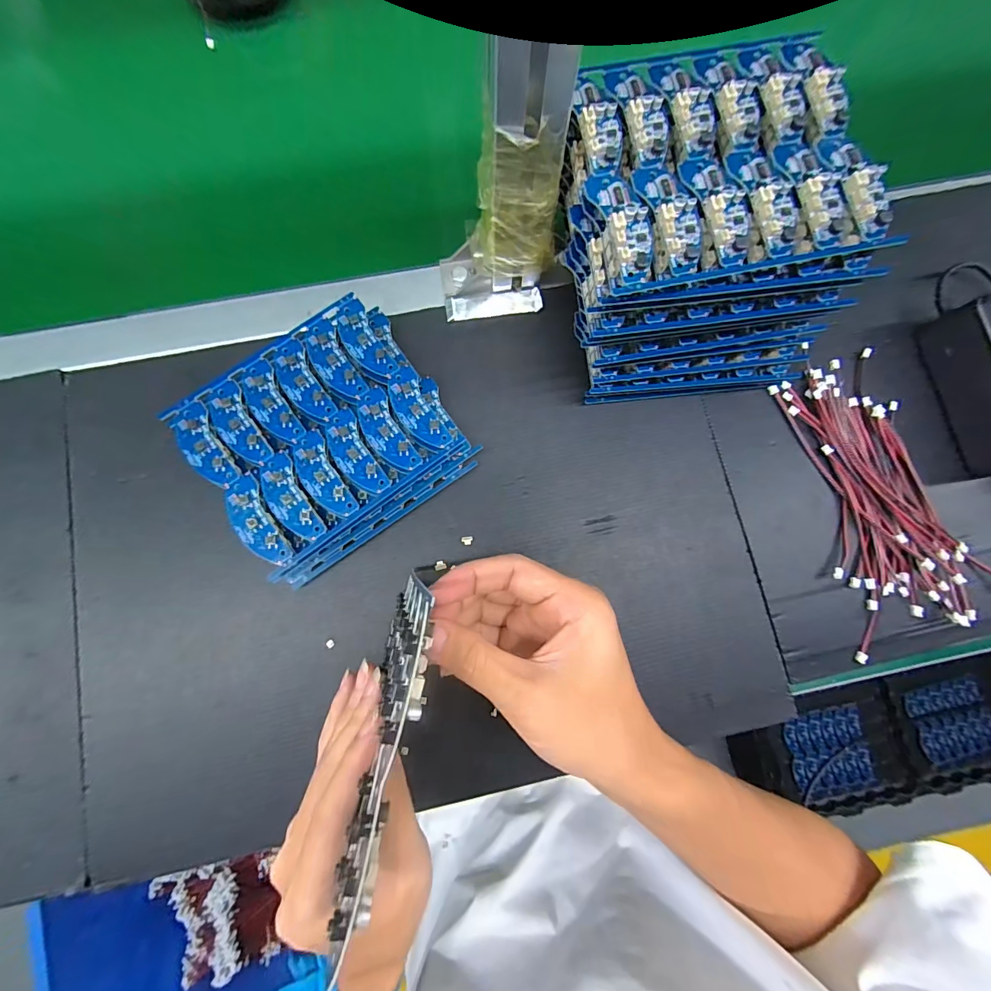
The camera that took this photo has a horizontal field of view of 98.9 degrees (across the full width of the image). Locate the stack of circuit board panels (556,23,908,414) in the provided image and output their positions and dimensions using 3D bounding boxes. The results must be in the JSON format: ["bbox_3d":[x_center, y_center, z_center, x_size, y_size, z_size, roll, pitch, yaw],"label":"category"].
[{"bbox_3d":[0.129,-0.160,0.283,0.161,0.126,0.149,-5,82,-2],"label":"stack of circuit board panels"}]

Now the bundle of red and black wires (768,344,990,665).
[{"bbox_3d":[0.301,-0.006,0.323,0.123,0.011,0.215,-15,83,-3],"label":"bundle of red and black wires"}]

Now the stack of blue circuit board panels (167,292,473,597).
[{"bbox_3d":[-0.119,-0.041,0.307,0.161,0.036,0.150,-35,84,-5],"label":"stack of blue circuit board panels"}]

